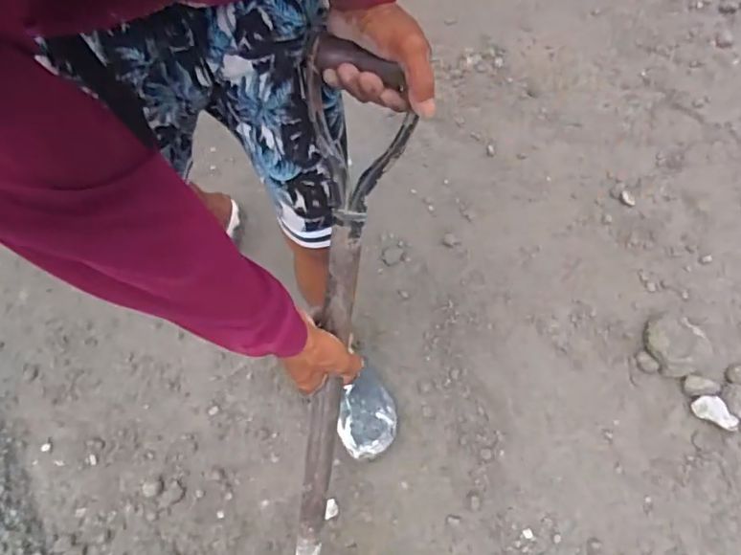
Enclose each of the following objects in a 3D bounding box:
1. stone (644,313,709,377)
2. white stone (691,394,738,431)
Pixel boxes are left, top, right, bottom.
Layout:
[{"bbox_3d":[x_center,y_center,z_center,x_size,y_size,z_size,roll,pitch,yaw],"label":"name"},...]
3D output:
[{"bbox_3d":[0.587,0.128,1.087,0.113,0.060,0.121,-35,66,-16],"label":"stone"},{"bbox_3d":[0.633,0.253,1.036,0.050,0.035,0.080,-29,65,-14],"label":"white stone"}]

